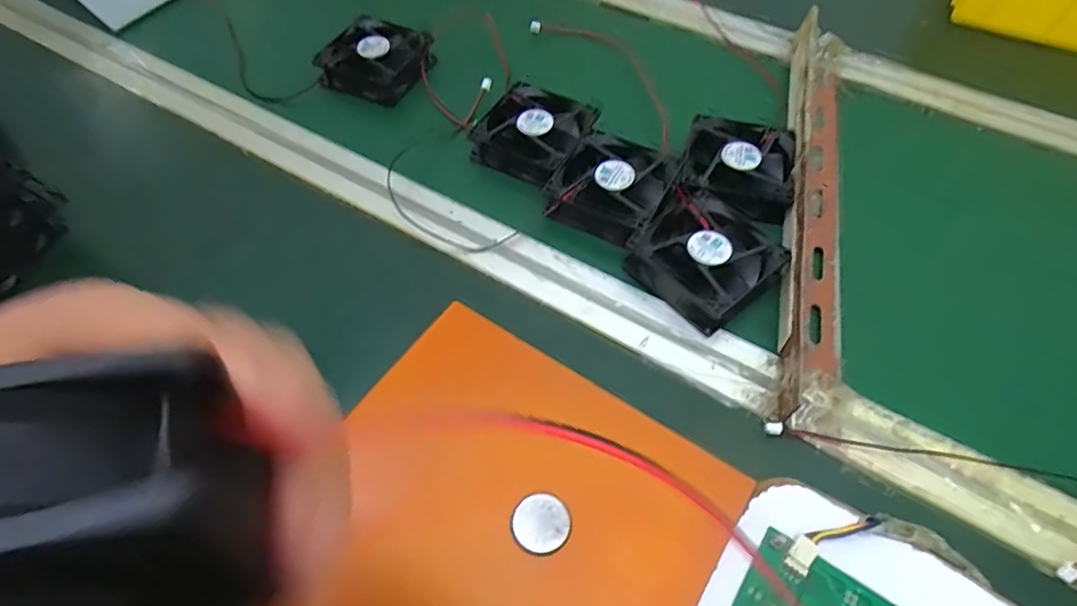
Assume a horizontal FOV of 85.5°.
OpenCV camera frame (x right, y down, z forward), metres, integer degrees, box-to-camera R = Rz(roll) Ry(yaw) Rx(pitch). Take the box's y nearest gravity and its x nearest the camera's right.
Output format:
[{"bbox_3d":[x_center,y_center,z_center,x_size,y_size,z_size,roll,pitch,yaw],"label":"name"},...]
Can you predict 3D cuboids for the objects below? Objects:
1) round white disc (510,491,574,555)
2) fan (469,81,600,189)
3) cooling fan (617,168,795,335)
[{"bbox_3d":[0.002,0.110,0.291,0.028,0.006,0.029,-1,58,1],"label":"round white disc"},{"bbox_3d":[-0.006,-0.131,0.465,0.081,0.032,0.087,25,62,16],"label":"fan"},{"bbox_3d":[0.111,-0.033,0.398,0.086,0.027,0.090,-40,65,-21],"label":"cooling fan"}]

